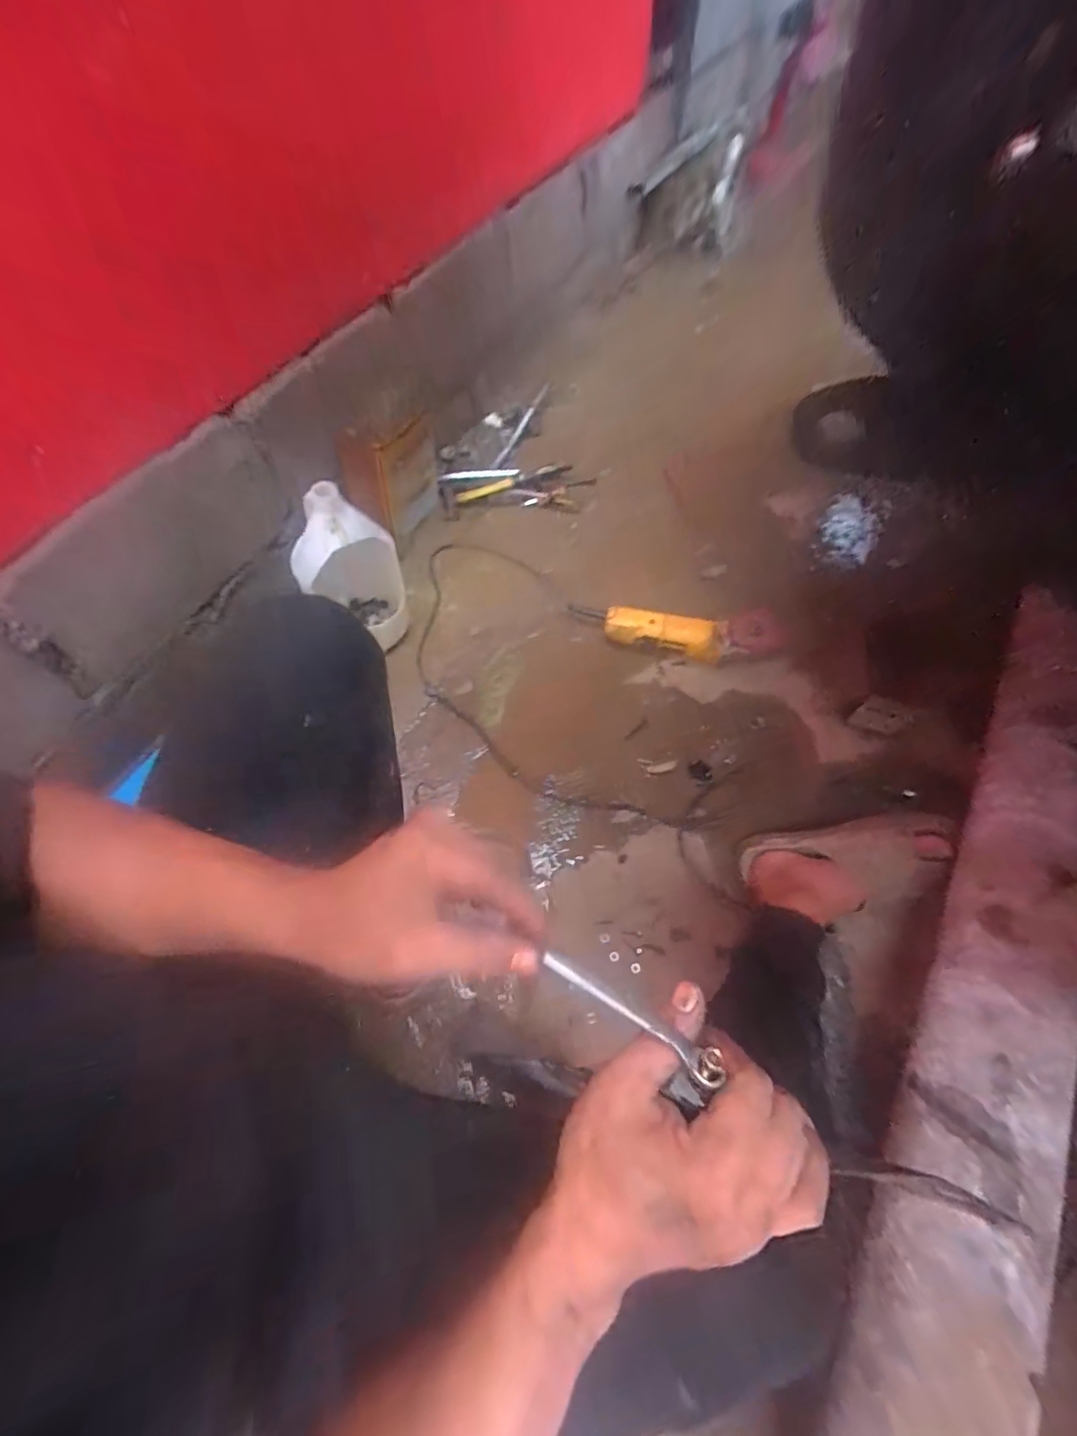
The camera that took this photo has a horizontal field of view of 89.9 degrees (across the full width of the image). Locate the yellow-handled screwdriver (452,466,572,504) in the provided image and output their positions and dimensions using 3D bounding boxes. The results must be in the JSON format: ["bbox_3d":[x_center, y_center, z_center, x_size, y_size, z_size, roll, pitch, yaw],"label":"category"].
[{"bbox_3d":[-0.057,-0.505,1.159,0.252,0.026,0.026,-11,63,11],"label":"yellow-handled screwdriver"}]

